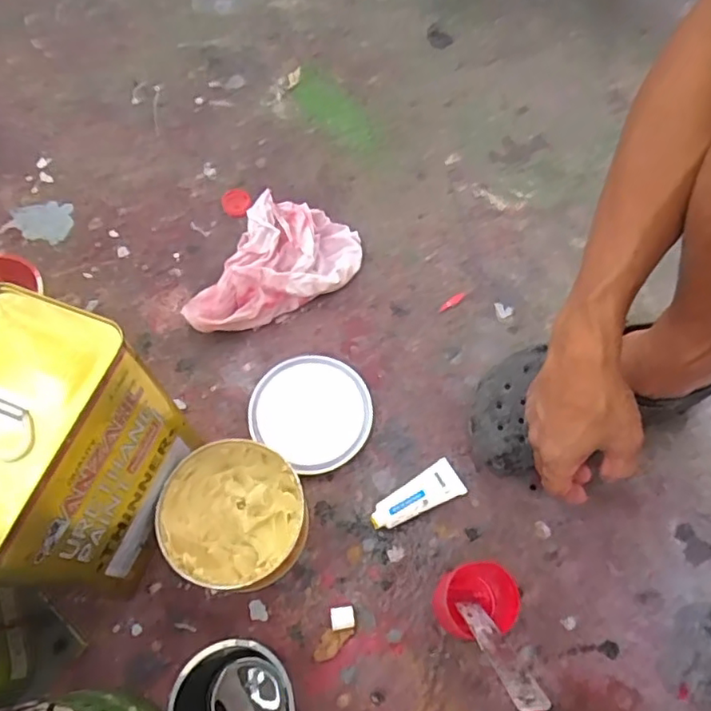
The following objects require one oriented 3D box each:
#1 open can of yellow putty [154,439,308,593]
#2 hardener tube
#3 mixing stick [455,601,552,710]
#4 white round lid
[{"bbox_3d":[-0.106,0.143,0.530,0.120,0.069,0.120,0,67,1],"label":"open can of yellow putty"},{"bbox_3d":[0.057,0.134,0.563,0.093,0.021,0.037,-27,69,-10],"label":"hardener tube"},{"bbox_3d":[0.097,0.202,0.412,0.021,0.146,0.005,-8,90,-5],"label":"mixing stick"},{"bbox_3d":[-0.043,0.055,0.602,0.118,0.011,0.113,0,67,1],"label":"white round lid"}]

